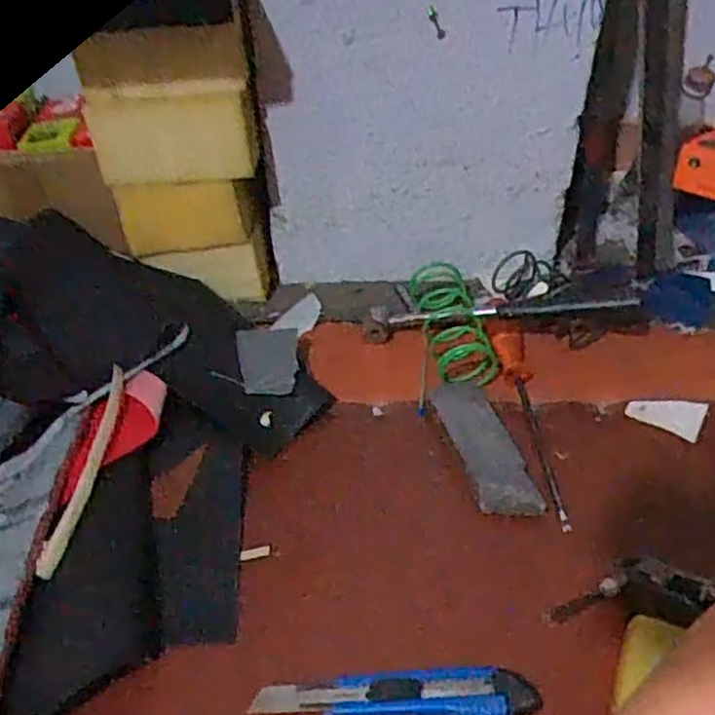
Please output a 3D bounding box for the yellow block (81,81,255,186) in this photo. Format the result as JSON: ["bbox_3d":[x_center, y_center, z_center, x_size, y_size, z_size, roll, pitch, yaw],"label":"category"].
[{"bbox_3d":[-0.174,-0.207,0.710,0.149,0.083,0.032,-1,41,2],"label":"yellow block"}]

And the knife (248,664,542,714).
[{"bbox_3d":[0.025,0.221,0.503,0.180,0.014,0.033,0,41,3],"label":"knife"}]

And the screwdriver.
[{"bbox_3d":[0.159,0.053,0.671,0.029,0.023,0.216,-6,42,-4],"label":"screwdriver"}]

